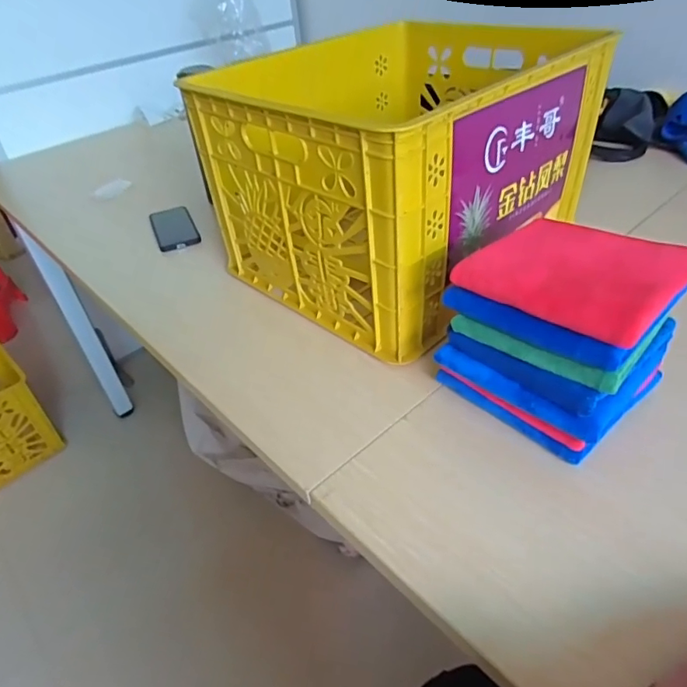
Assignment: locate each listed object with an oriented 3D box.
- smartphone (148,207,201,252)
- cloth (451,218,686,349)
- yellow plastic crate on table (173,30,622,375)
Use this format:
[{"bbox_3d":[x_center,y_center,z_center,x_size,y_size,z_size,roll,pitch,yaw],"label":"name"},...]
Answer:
[{"bbox_3d":[-0.322,-0.222,0.977,0.075,0.012,0.165,-18,41,-16],"label":"smartphone"},{"bbox_3d":[0.215,-0.073,0.468,0.155,0.024,0.159,-33,47,-30],"label":"cloth"},{"bbox_3d":[0.102,-0.258,0.759,0.478,0.283,0.373,-33,47,-30],"label":"yellow plastic crate on table"}]

